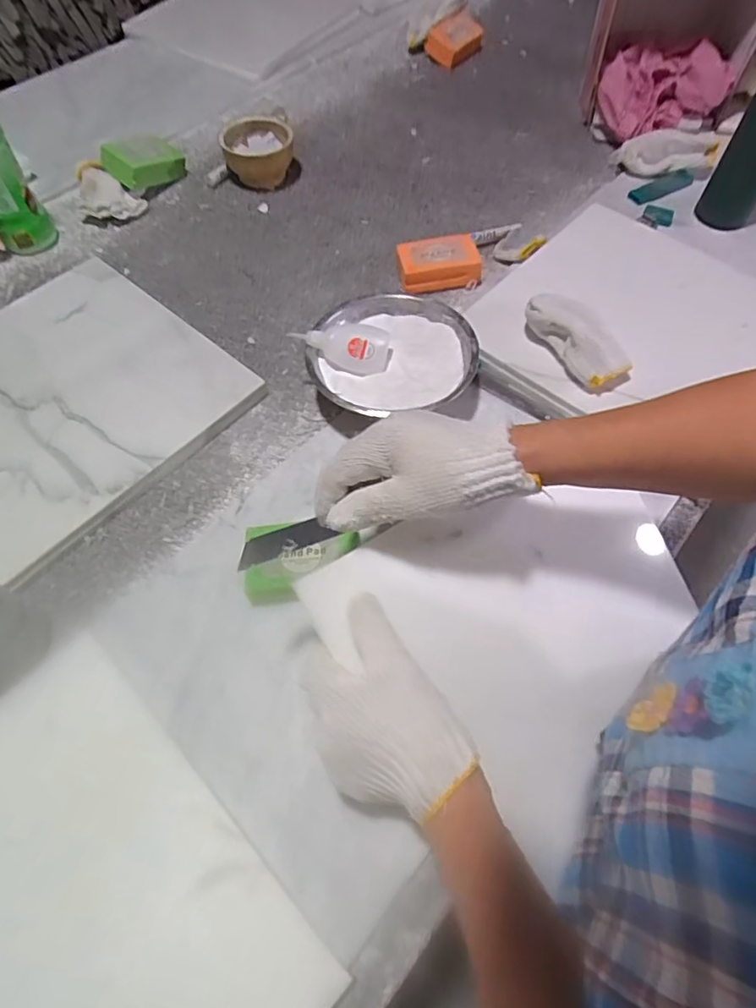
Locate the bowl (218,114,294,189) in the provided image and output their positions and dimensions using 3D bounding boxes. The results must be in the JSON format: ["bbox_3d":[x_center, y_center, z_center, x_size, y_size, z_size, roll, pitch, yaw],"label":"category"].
[{"bbox_3d":[-0.164,-0.486,0.749,0.096,0.051,0.079,-9,62,-7],"label":"bowl"}]

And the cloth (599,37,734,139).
[{"bbox_3d":[0.407,-0.609,0.789,0.157,0.073,0.112,-16,63,-8],"label":"cloth"}]

